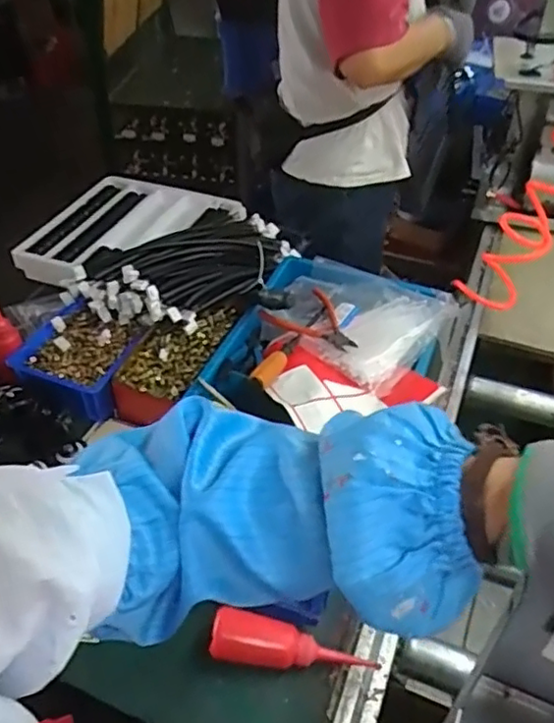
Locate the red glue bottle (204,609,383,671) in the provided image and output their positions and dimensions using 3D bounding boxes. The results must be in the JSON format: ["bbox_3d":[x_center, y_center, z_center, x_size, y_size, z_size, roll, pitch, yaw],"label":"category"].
[{"bbox_3d":[0.017,0.286,0.621,0.162,0.045,0.038,5,43,4],"label":"red glue bottle"}]

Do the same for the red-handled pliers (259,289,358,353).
[{"bbox_3d":[0.063,-0.058,0.904,0.119,0.014,0.131,-31,52,-30],"label":"red-handled pliers"}]

